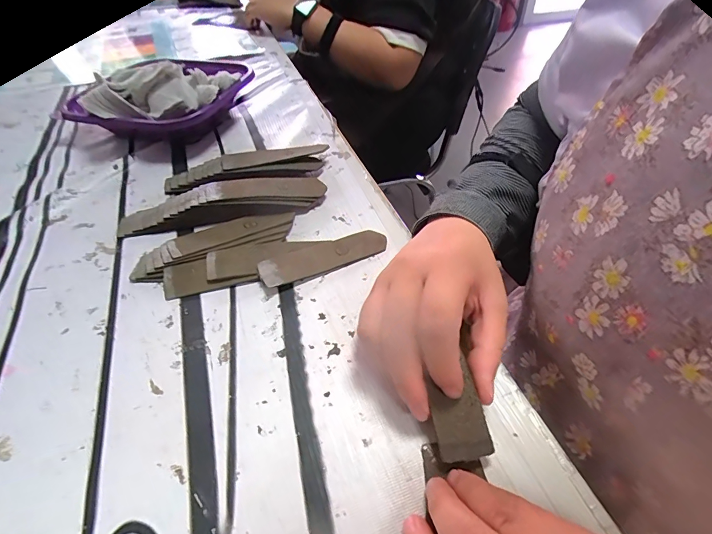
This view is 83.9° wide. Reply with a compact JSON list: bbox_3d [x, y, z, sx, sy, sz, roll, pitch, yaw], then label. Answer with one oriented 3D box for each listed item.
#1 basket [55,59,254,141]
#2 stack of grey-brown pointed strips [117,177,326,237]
[{"bbox_3d":[-0.223,-0.199,0.463,0.166,0.068,0.141,15,46,14],"label":"basket"},{"bbox_3d":[-0.120,-0.060,0.359,0.179,0.026,0.032,-10,45,-10],"label":"stack of grey-brown pointed strips"}]

